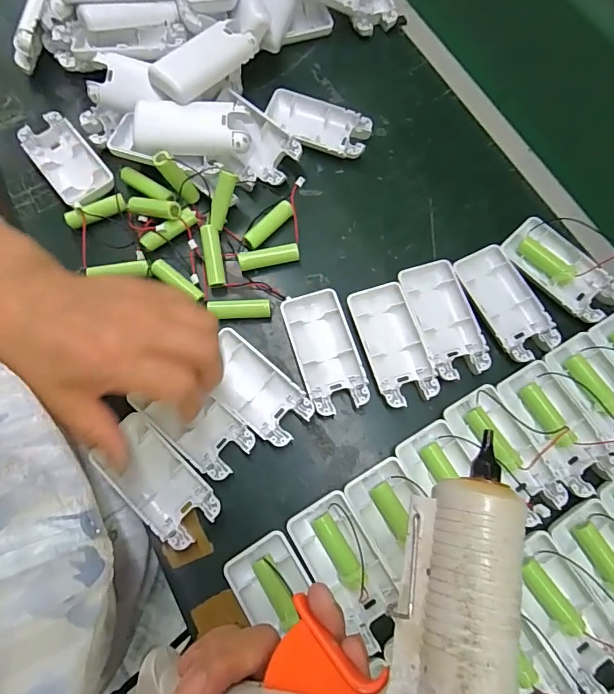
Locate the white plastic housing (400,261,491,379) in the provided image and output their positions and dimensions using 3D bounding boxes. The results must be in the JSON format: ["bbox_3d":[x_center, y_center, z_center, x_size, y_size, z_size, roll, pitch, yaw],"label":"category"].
[{"bbox_3d":[0.107,-0.021,0.344,0.046,0.014,0.093,-14,75,-6],"label":"white plastic housing"}]

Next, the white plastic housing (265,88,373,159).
[{"bbox_3d":[0.010,-0.203,0.402,0.095,0.016,0.049,15,74,3],"label":"white plastic housing"}]

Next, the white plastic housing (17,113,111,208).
[{"bbox_3d":[-0.211,-0.164,0.384,0.046,0.014,0.097,-39,78,-11],"label":"white plastic housing"}]

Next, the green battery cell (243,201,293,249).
[{"bbox_3d":[-0.032,-0.103,0.365,0.013,0.013,0.051,44,77,10],"label":"green battery cell"}]

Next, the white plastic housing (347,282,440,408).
[{"bbox_3d":[0.066,-0.002,0.338,0.043,0.013,0.093,-16,75,-6],"label":"white plastic housing"}]

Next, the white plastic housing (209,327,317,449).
[{"bbox_3d":[-0.040,0.032,0.328,0.089,0.014,0.046,40,77,9],"label":"white plastic housing"}]

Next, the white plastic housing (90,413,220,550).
[{"bbox_3d":[-0.105,0.094,0.308,0.092,0.015,0.047,42,76,12],"label":"white plastic housing"}]

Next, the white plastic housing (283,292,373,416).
[{"bbox_3d":[0.014,0.003,0.337,0.046,0.013,0.095,-16,75,-6],"label":"white plastic housing"}]

